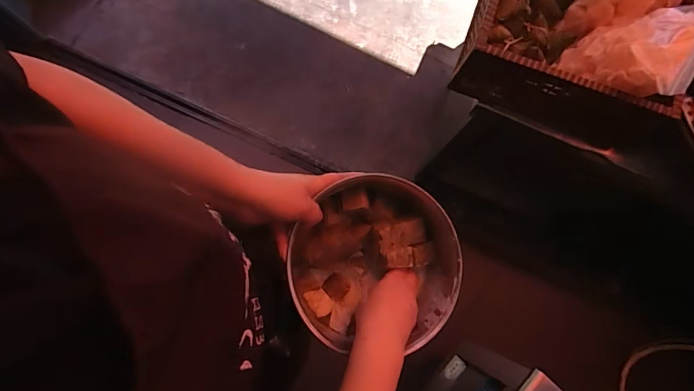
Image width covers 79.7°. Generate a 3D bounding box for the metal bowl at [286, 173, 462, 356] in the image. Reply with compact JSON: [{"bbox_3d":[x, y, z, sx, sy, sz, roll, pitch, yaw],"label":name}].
[{"bbox_3d":[0.031,0.087,0.531,0.211,0.106,0.195,-4,74,-3],"label":"metal bowl"}]

